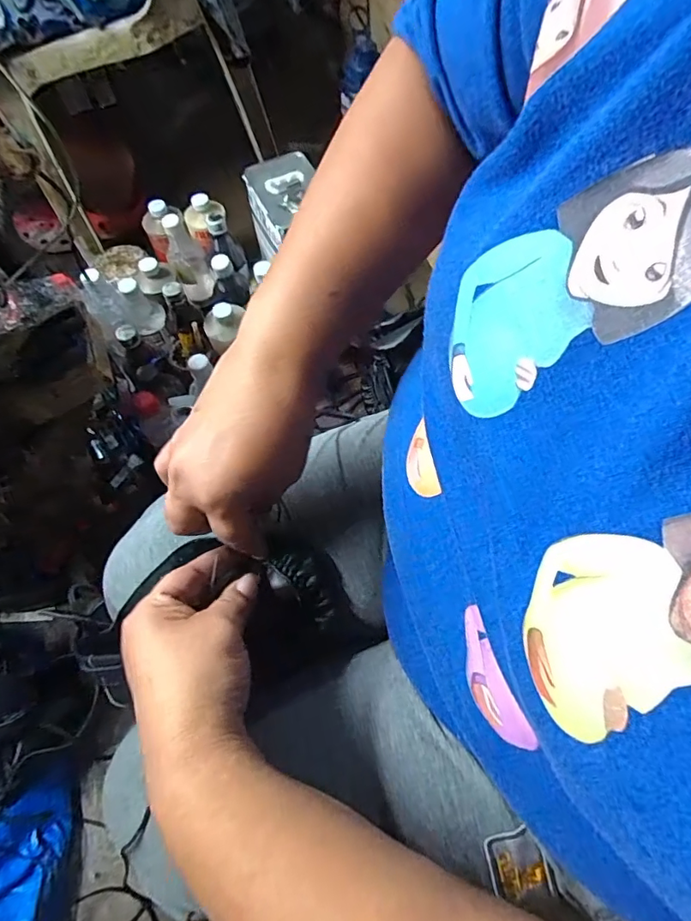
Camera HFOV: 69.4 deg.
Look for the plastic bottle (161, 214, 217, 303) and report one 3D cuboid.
[{"bbox_3d":[-0.282,-0.360,0.898,0.063,0.160,0.061,-19,66,-8],"label":"plastic bottle"}]

